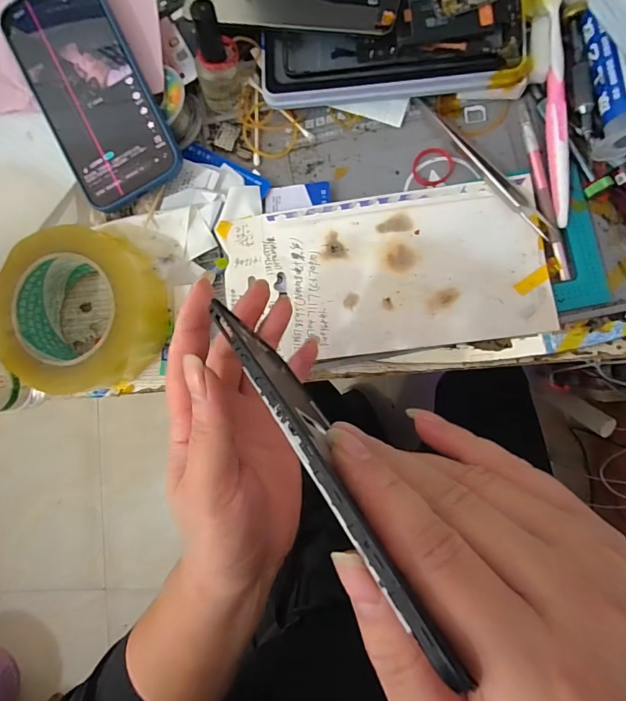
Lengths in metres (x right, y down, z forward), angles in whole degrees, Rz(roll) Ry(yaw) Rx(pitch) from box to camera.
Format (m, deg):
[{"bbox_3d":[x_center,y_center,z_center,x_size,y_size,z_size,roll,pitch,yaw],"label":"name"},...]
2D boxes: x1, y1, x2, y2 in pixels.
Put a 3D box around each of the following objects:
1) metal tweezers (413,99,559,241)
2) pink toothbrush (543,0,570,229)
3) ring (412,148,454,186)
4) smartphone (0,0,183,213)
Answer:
[{"bbox_3d":[0.129,-0.140,0.299,0.015,0.009,0.148,-35,83,3],"label":"metal tweezers"},{"bbox_3d":[0.173,-0.182,0.288,0.012,0.019,0.181,-3,86,6],"label":"pink toothbrush"},{"bbox_3d":[0.094,-0.143,0.315,0.031,0.004,0.029,0,86,6],"label":"ring"},{"bbox_3d":[-0.167,-0.195,0.303,0.079,0.006,0.167,-26,94,7],"label":"smartphone"}]

